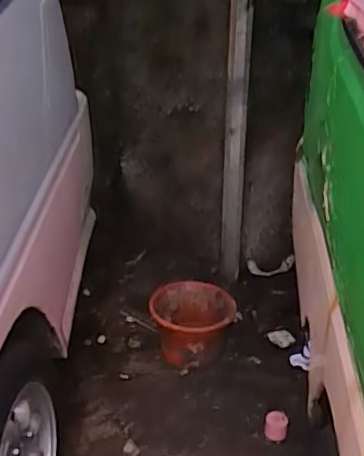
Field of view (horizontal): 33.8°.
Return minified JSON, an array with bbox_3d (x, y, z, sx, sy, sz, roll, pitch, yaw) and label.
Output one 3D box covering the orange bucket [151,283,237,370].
[{"bbox_3d":[0.028,0.321,1.966,0.263,0.200,0.264,0,29,0],"label":"orange bucket"}]

